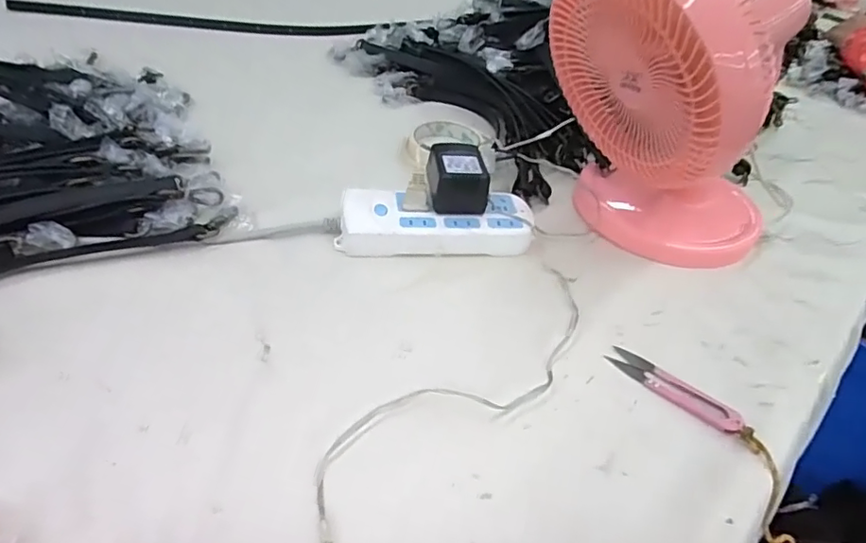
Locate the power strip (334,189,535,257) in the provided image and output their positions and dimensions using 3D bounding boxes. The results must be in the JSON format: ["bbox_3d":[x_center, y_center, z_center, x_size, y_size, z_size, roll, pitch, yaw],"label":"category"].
[{"bbox_3d":[0.004,-0.048,0.542,0.185,0.029,0.072,1,44,-10],"label":"power strip"}]

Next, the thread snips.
[{"bbox_3d":[0.185,0.089,0.427,0.101,0.009,0.026,37,49,26],"label":"thread snips"}]

